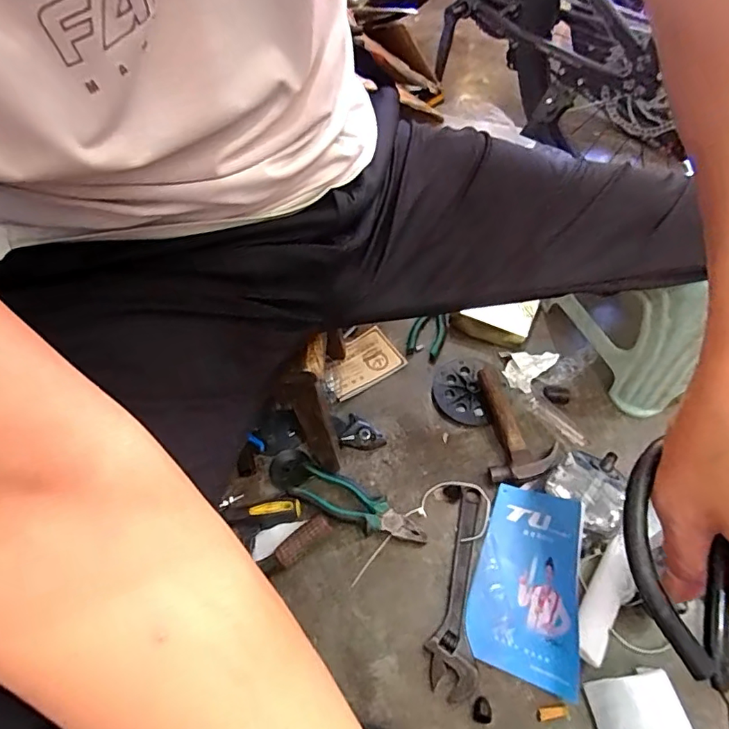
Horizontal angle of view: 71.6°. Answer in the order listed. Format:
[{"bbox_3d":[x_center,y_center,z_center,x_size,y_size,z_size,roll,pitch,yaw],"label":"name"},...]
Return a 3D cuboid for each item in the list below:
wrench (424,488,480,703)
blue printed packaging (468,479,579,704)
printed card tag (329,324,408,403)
[{"bbox_3d":[0.116,0.265,0.614,0.055,0.012,0.237,9,56,8],"label":"wrench"},{"bbox_3d":[0.185,0.239,0.585,0.116,0.094,0.228,6,55,6],"label":"blue printed packaging"},{"bbox_3d":[-0.008,-0.003,0.809,0.128,0.009,0.087,-30,60,-18],"label":"printed card tag"}]

